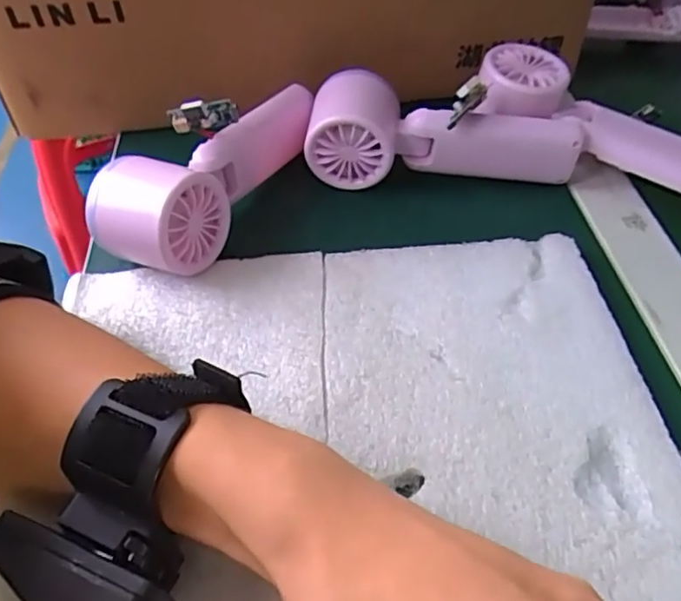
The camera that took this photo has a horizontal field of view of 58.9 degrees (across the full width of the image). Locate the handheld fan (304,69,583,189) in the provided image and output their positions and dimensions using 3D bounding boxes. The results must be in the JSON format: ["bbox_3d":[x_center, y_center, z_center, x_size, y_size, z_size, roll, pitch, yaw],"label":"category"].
[{"bbox_3d":[0.063,-0.108,0.377,0.166,0.054,0.052,1,48,3],"label":"handheld fan"}]

